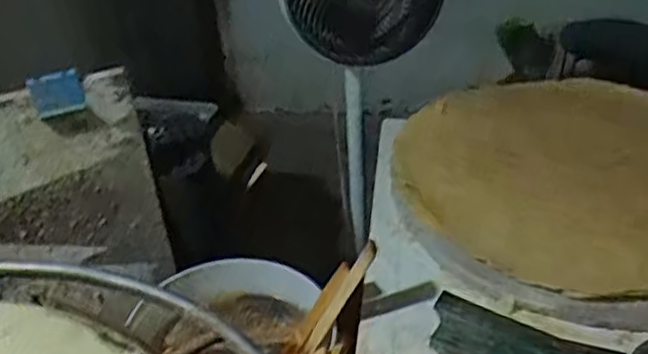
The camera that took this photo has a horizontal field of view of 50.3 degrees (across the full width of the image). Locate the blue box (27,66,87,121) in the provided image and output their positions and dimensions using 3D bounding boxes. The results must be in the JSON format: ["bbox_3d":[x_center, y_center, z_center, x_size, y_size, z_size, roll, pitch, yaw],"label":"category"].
[{"bbox_3d":[-0.369,-0.116,0.959,0.066,0.058,0.016,-17,36,-19],"label":"blue box"}]

